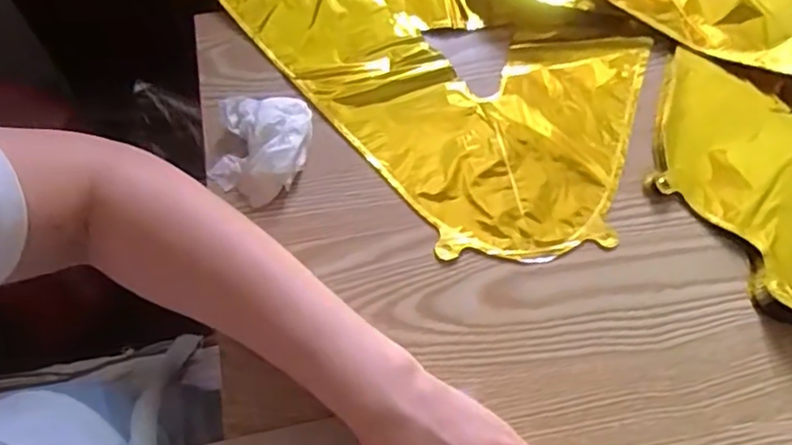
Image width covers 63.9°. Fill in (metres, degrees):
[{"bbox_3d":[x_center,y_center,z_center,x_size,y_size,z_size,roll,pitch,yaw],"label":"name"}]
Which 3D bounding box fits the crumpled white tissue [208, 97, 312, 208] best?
[{"bbox_3d":[-0.091,-0.052,0.420,0.061,0.024,0.075,9,64,1],"label":"crumpled white tissue"}]

